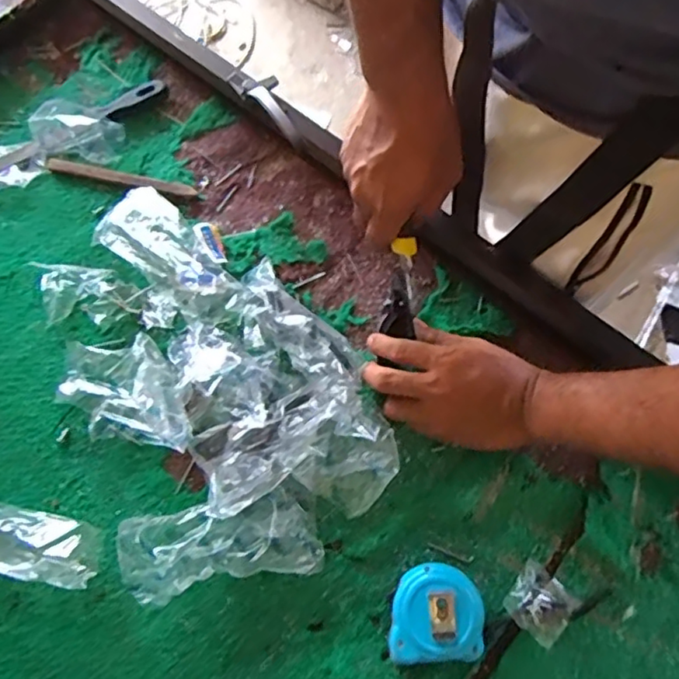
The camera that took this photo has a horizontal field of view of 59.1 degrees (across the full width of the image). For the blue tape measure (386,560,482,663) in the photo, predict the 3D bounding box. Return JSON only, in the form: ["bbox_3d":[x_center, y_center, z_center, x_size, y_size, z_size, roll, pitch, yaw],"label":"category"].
[{"bbox_3d":[0.072,0.205,0.452,0.068,0.035,0.064,-2,70,-1],"label":"blue tape measure"}]

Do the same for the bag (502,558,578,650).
[{"bbox_3d":[0.155,0.203,0.463,0.046,0.014,0.046,41,75,14],"label":"bag"}]

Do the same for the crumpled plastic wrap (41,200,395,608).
[{"bbox_3d":[-0.126,0.020,0.520,0.226,0.045,0.374,-31,73,-11],"label":"crumpled plastic wrap"}]

